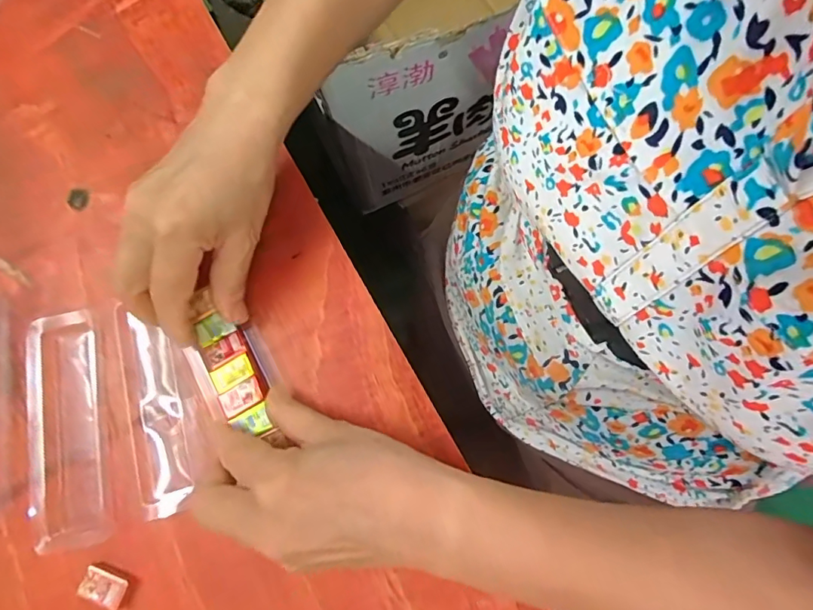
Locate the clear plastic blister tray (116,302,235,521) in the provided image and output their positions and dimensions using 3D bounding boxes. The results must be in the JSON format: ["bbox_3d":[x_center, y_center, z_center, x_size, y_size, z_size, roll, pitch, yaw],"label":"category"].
[{"bbox_3d":[-0.149,0.060,0.292,0.047,0.007,0.123,-19,77,-4],"label":"clear plastic blister tray"}]

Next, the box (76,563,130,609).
[{"bbox_3d":[-0.171,0.159,0.269,0.027,0.009,0.016,25,78,6],"label":"box"}]

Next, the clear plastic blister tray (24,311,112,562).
[{"bbox_3d":[-0.210,0.074,0.289,0.043,0.009,0.138,-13,76,-3],"label":"clear plastic blister tray"}]

